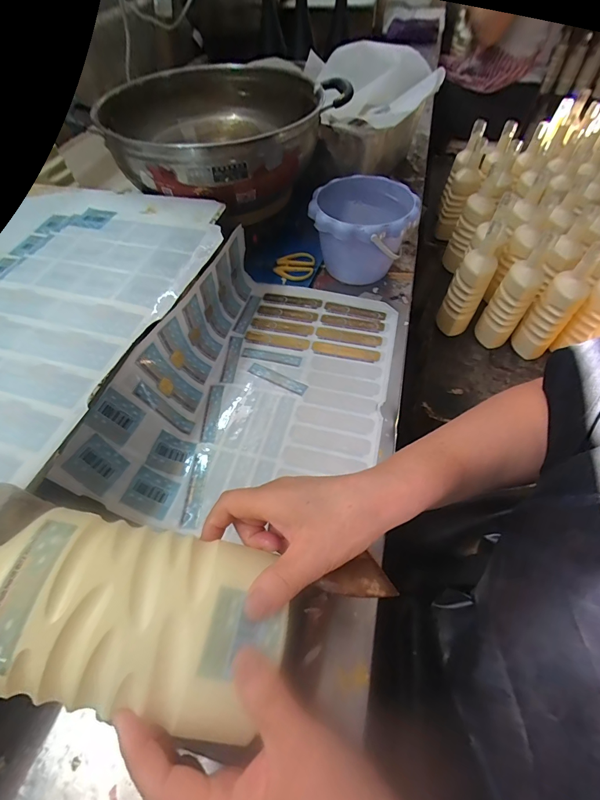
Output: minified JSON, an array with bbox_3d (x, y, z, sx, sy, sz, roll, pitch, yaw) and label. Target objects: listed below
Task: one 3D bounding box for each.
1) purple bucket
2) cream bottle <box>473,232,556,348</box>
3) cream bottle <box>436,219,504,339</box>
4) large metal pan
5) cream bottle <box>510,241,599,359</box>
[{"bbox_3d":[0.096,-0.259,0.573,0.144,0.116,0.168,7,56,8],"label":"purple bucket"},{"bbox_3d":[0.447,-0.215,0.779,0.074,0.250,0.055,34,60,20],"label":"cream bottle"},{"bbox_3d":[0.372,-0.260,0.810,0.075,0.239,0.095,23,60,17],"label":"cream bottle"},{"bbox_3d":[-0.114,-0.405,0.565,0.304,0.107,0.323,-1,55,2],"label":"large metal pan"},{"bbox_3d":[0.529,-0.192,0.767,0.074,0.250,0.069,36,61,21],"label":"cream bottle"}]

